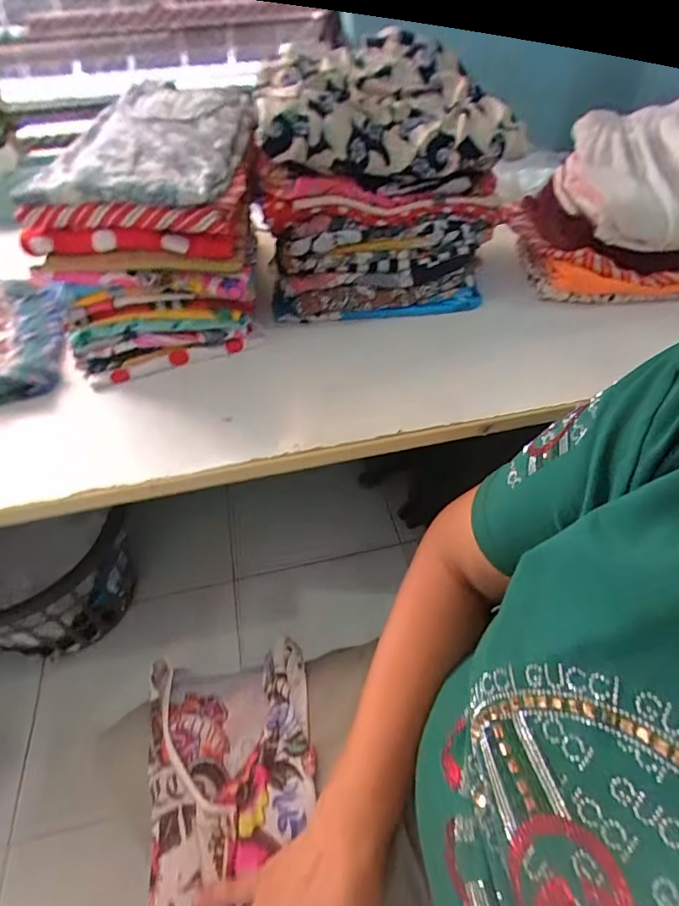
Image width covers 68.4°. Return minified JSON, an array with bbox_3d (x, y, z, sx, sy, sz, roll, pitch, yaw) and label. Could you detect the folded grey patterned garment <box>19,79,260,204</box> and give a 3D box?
[{"bbox_3d":[-0.184,-0.307,0.487,0.168,0.045,0.240,4,46,7],"label":"folded grey patterned garment"}]

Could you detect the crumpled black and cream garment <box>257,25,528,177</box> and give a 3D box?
[{"bbox_3d":[0.037,-0.377,0.539,0.267,0.101,0.178,-16,47,-12],"label":"crumpled black and cream garment"}]

